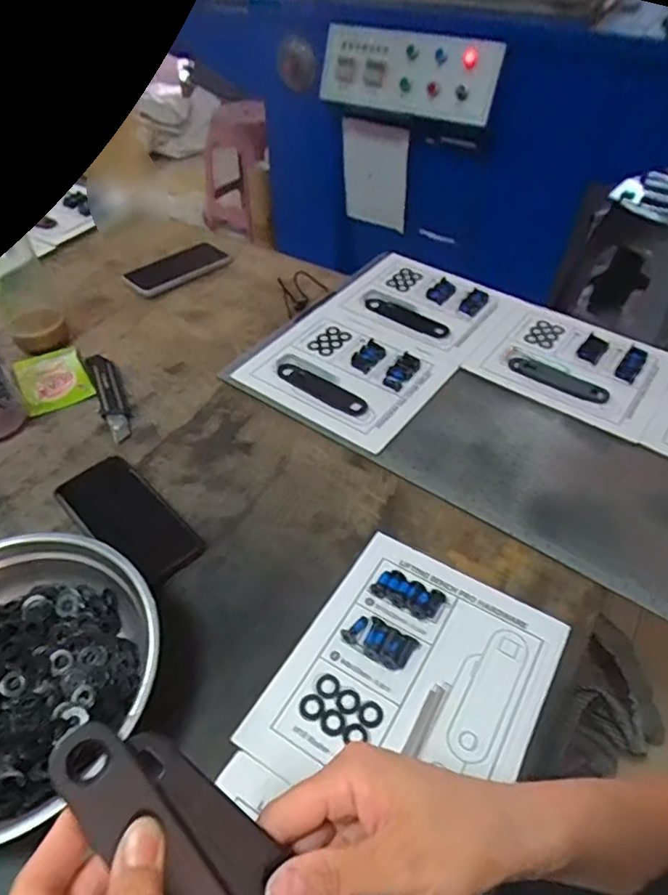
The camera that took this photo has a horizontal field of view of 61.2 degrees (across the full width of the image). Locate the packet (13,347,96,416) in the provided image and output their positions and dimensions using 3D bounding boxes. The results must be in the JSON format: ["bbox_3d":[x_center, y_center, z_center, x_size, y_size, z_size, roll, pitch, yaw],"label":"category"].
[{"bbox_3d":[-0.355,-0.089,0.716,0.080,0.012,0.116,-24,51,-21],"label":"packet"}]

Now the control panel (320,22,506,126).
[{"bbox_3d":[0.171,-0.883,1.336,0.453,0.155,0.071,21,50,19],"label":"control panel"}]

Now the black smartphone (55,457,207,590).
[{"bbox_3d":[-0.203,0.069,0.561,0.165,0.017,0.073,36,59,26],"label":"black smartphone"}]

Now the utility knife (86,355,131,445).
[{"bbox_3d":[-0.273,-0.064,0.690,0.032,0.014,0.155,-19,50,-18],"label":"utility knife"}]

